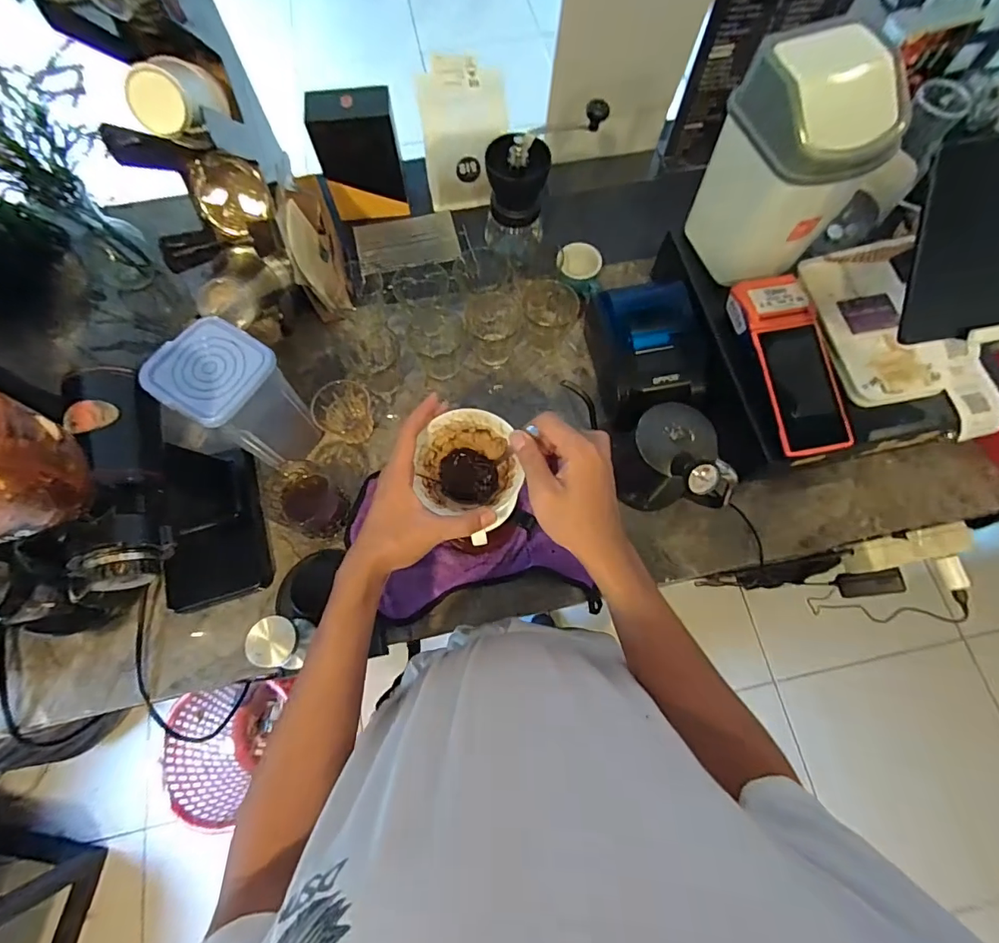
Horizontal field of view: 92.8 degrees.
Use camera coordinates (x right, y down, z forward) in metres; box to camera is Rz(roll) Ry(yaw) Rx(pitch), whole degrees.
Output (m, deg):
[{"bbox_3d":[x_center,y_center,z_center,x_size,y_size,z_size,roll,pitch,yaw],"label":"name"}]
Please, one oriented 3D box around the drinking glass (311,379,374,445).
[{"bbox_3d":[-0.211,-0.079,0.653,0.077,0.075,0.067,-32,74,-11],"label":"drinking glass"}]

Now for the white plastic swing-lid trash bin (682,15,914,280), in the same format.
[{"bbox_3d":[0.321,-0.334,0.531,0.123,0.198,0.143,-23,73,-8],"label":"white plastic swing-lid trash bin"}]

